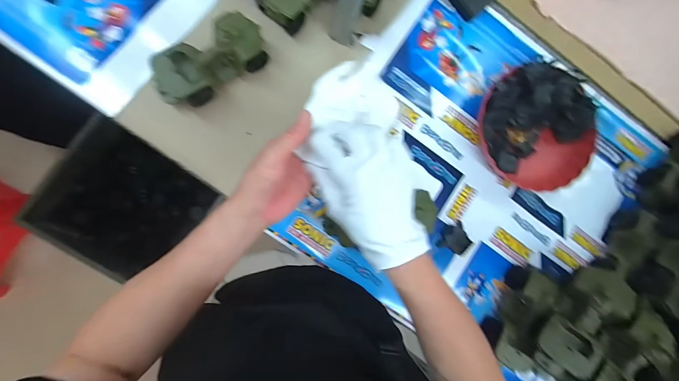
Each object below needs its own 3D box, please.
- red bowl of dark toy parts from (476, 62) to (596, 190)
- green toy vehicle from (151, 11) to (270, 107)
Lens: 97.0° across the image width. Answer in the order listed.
[{"bbox_3d":[0.377,-0.122,0.576,0.226,0.069,0.210,0,89,-8],"label":"red bowl of dark toy parts"},{"bbox_3d":[-0.212,-0.210,0.493,0.179,0.070,0.079,-37,94,-7],"label":"green toy vehicle"}]

